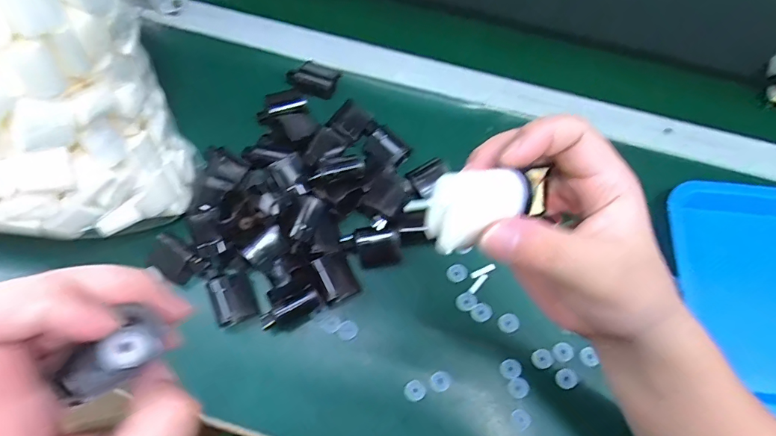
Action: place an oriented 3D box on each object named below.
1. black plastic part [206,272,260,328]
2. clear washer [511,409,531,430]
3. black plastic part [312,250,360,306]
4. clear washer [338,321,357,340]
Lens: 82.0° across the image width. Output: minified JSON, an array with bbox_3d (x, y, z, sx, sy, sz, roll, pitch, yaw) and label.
[{"bbox_3d":[-0.148,0.076,0.425,0.035,0.020,0.049,-24,70,-11],"label":"black plastic part"},{"bbox_3d":[0.123,0.185,0.409,0.016,0.004,0.018,-28,73,-12],"label":"clear washer"},{"bbox_3d":[-0.050,0.057,0.432,0.034,0.018,0.046,-24,70,-11],"label":"black plastic part"},{"bbox_3d":[-0.038,0.107,0.424,0.018,0.005,0.017,0,67,-1],"label":"clear washer"}]

